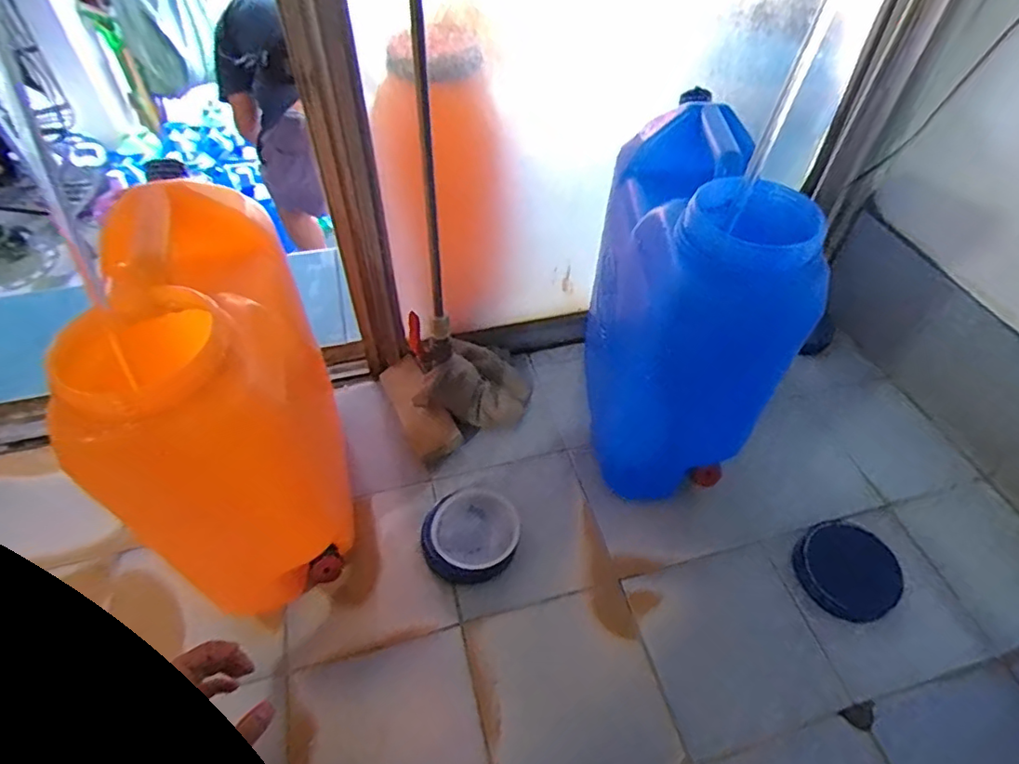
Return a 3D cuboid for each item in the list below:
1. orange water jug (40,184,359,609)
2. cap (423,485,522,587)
[{"bbox_3d":[-0.292,0.028,0.607,0.155,0.381,0.301,-13,52,-12],"label":"orange water jug"},{"bbox_3d":[-0.050,0.192,0.750,0.126,0.040,0.134,1,51,-1],"label":"cap"}]

